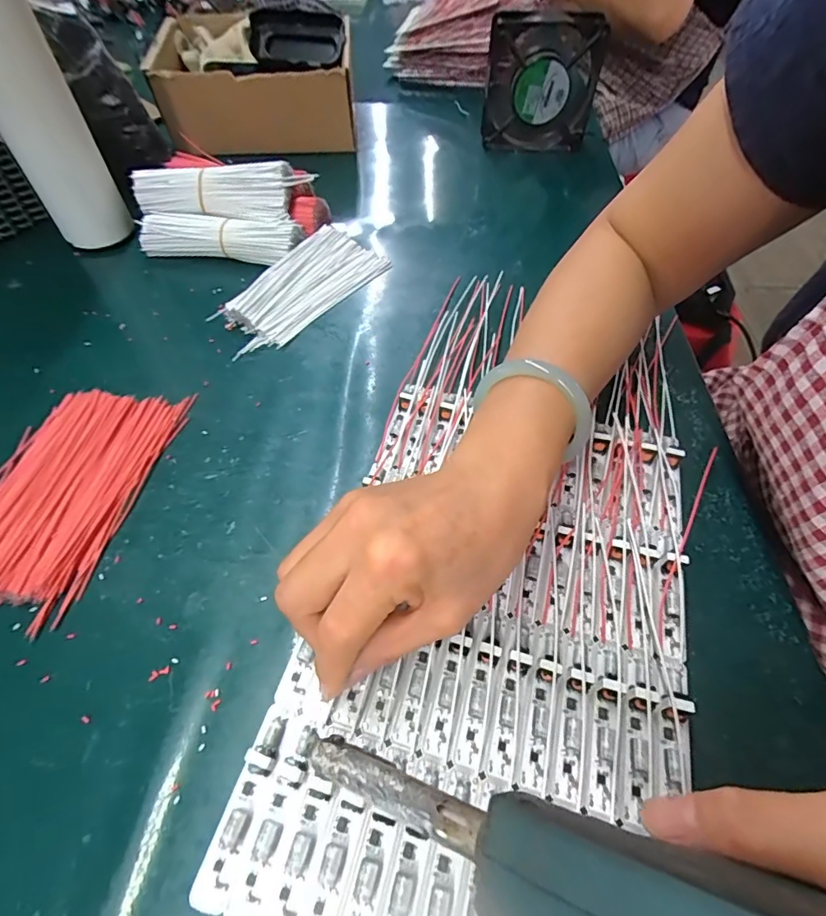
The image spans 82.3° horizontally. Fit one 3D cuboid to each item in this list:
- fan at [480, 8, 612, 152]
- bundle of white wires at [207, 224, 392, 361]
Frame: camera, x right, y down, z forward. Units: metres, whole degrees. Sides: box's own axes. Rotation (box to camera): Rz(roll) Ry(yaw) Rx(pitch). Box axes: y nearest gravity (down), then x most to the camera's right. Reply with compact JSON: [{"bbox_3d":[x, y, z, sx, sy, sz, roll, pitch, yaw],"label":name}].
[{"bbox_3d":[0.143,-0.416,0.530,0.121,0.119,0.036,10,54,6],"label":"fan"},{"bbox_3d":[-0.100,-0.155,0.416,0.074,0.023,0.162,34,62,22],"label":"bundle of white wires"}]

